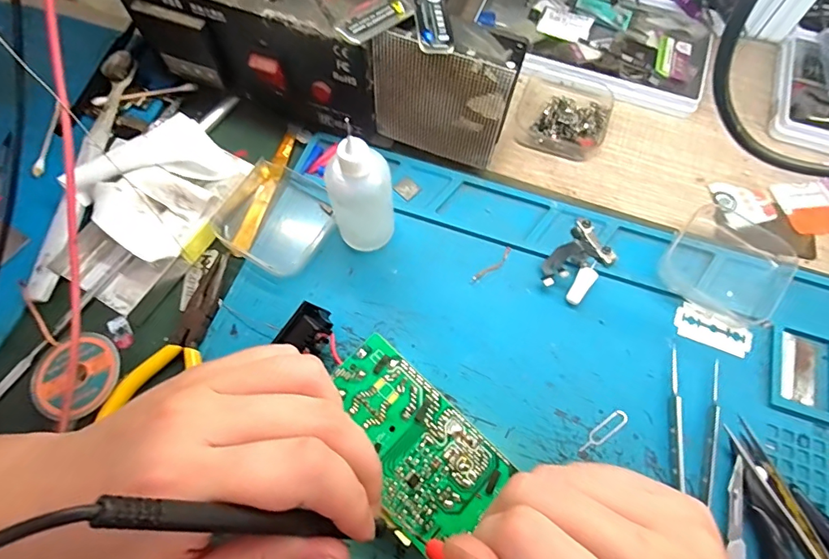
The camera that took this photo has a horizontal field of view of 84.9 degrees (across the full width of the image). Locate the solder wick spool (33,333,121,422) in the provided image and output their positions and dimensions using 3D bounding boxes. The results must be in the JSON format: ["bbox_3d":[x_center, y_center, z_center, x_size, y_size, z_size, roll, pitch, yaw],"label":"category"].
[{"bbox_3d":[-0.181,0.053,0.245,0.043,0.015,0.044,0,67,0],"label":"solder wick spool"}]

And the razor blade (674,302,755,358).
[{"bbox_3d":[0.175,0.029,0.264,0.042,0.004,0.022,22,69,9],"label":"razor blade"}]

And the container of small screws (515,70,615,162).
[{"bbox_3d":[0.107,-0.120,0.320,0.061,0.017,0.061,17,68,7],"label":"container of small screws"}]

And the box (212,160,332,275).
[{"bbox_3d":[-0.085,-0.040,0.287,0.063,0.017,0.064,30,70,12],"label":"box"}]

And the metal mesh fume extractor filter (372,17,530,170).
[{"bbox_3d":[0.017,-0.110,0.274,0.080,0.087,0.027,14,68,6],"label":"metal mesh fume extractor filter"}]

